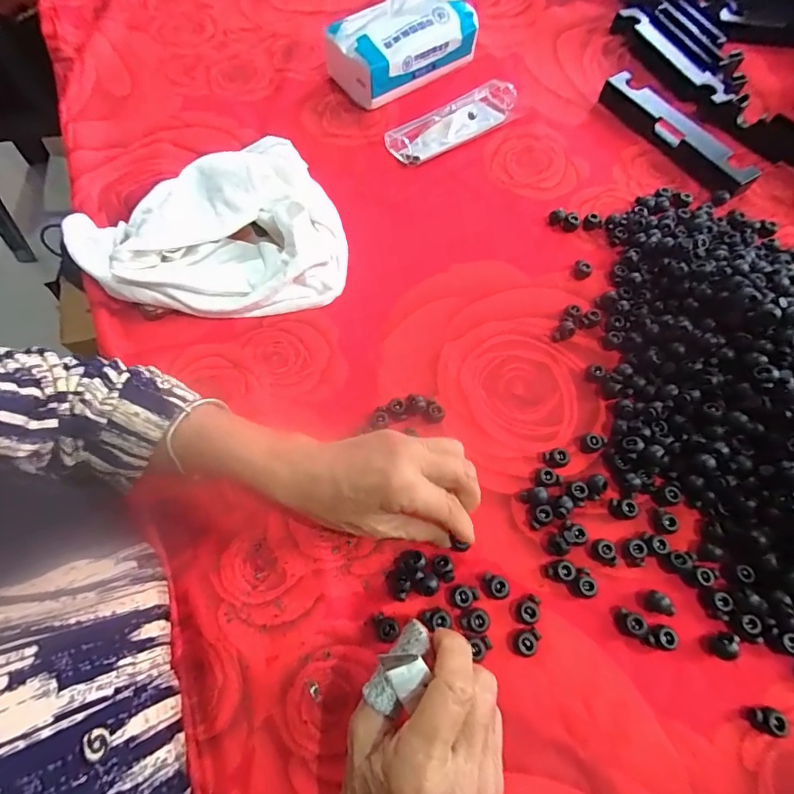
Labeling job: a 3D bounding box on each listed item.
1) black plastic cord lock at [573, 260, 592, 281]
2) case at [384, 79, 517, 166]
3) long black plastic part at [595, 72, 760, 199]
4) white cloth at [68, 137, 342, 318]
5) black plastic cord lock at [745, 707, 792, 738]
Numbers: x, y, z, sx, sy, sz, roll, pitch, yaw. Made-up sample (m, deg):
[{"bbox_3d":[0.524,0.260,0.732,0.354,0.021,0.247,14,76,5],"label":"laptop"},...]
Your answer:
[{"bbox_3d":[0.176,-0.120,0.417,0.017,0.013,0.015,30,69,12],"label":"black plastic cord lock"},{"bbox_3d":[0.065,-0.307,0.490,0.161,0.019,0.051,-32,70,-14],"label":"case"},{"bbox_3d":[0.302,-0.288,0.483,0.033,0.025,0.193,-30,70,-13],"label":"long black plastic part"},{"bbox_3d":[-0.170,-0.138,0.396,0.232,0.059,0.158,-21,68,-10],"label":"white cloth"},{"bbox_3d":[0.230,0.200,0.275,0.020,0.010,0.014,16,67,6],"label":"black plastic cord lock"}]

